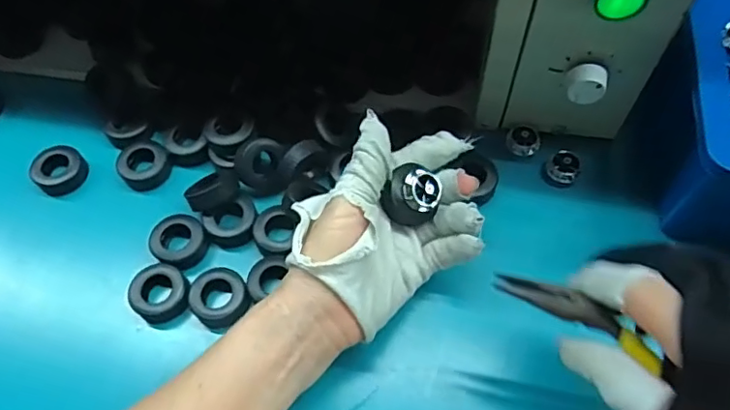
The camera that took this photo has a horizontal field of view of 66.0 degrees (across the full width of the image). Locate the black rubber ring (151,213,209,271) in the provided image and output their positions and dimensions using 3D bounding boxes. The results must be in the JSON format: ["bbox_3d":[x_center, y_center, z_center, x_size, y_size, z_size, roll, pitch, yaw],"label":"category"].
[{"bbox_3d":[-0.128,0.026,0.390,0.037,0.017,0.036,0,62,1],"label":"black rubber ring"}]

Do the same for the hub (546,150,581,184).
[{"bbox_3d":[0.144,-0.027,0.405,0.021,0.017,0.018,29,66,15],"label":"hub"}]

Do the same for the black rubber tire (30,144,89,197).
[{"bbox_3d":[-0.230,-0.026,0.425,0.036,0.016,0.036,0,62,1],"label":"black rubber tire"}]

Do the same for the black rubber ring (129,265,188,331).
[{"bbox_3d":[-0.136,0.060,0.376,0.035,0.022,0.038,0,62,1],"label":"black rubber ring"}]

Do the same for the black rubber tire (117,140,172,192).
[{"bbox_3d":[-0.167,-0.031,0.420,0.036,0.011,0.034,30,67,15],"label":"black rubber tire"}]

